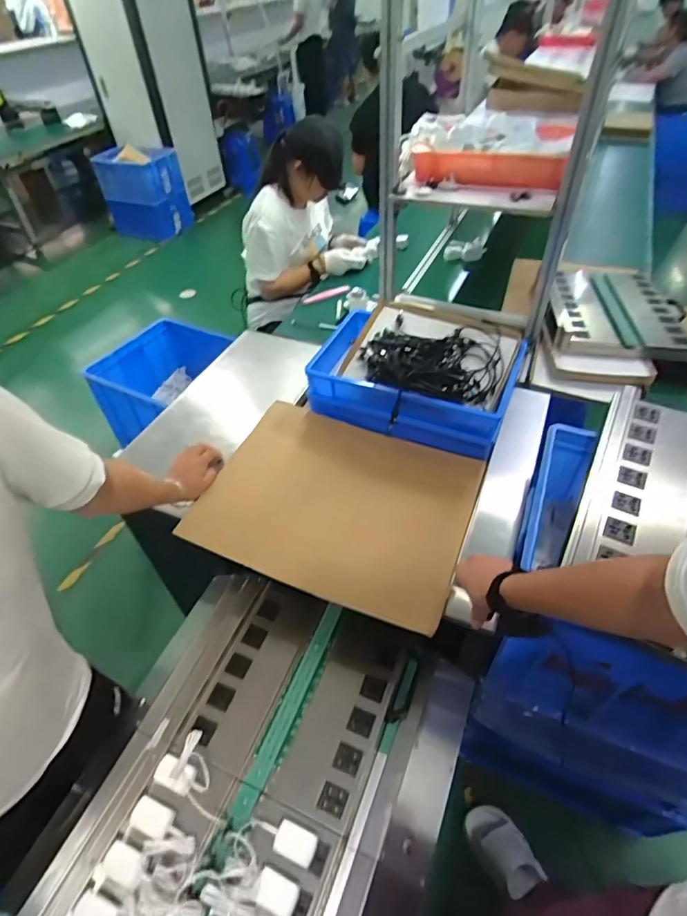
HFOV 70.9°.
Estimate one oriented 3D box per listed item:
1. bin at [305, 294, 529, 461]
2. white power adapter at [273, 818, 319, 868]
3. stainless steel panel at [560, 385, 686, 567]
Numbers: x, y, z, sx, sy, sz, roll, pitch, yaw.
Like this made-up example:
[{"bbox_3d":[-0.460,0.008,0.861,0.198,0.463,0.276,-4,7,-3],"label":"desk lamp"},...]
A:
[{"bbox_3d":[0.172,-0.208,1.136,0.436,0.138,0.311,17,51,18],"label":"bin"},{"bbox_3d":[-0.070,0.575,0.718,0.061,0.040,0.043,14,50,16],"label":"white power adapter"},{"bbox_3d":[0.508,0.032,0.808,0.167,0.037,0.393,21,52,21],"label":"stainless steel panel"}]

